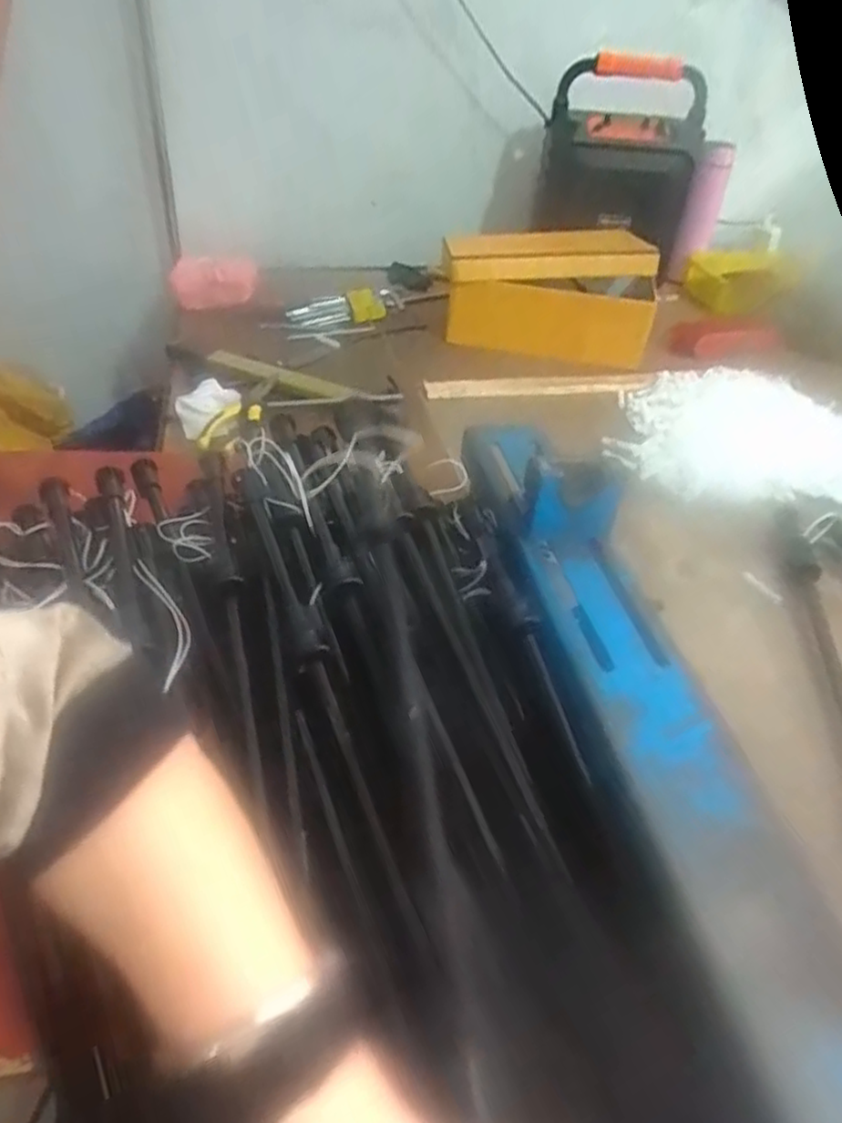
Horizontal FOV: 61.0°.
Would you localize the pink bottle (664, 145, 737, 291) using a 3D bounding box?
[{"bbox_3d":[0.462,-0.577,1.192,0.057,0.208,0.052,18,42,16],"label":"pink bottle"}]

